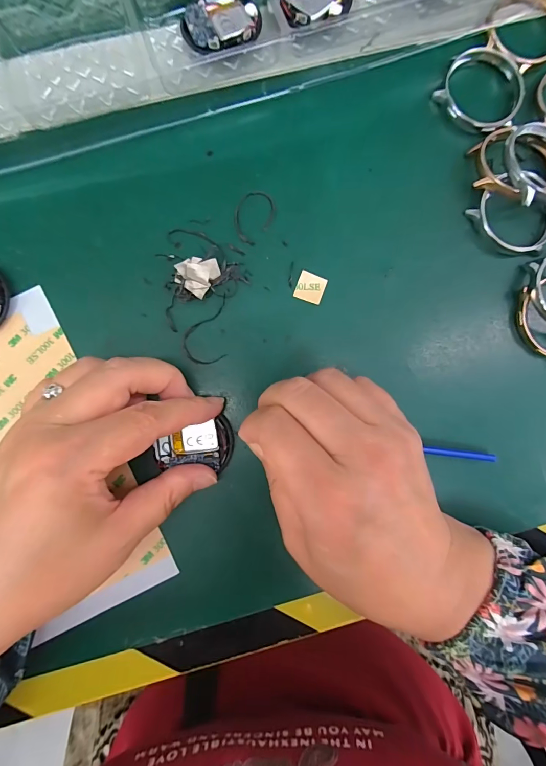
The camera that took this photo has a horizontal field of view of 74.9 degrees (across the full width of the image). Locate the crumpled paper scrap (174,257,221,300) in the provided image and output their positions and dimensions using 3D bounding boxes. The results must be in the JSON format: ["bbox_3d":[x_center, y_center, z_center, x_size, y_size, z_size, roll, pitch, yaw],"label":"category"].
[{"bbox_3d":[-0.039,-0.058,0.186,0.019,0.004,0.023,37,70,-20],"label":"crumpled paper scrap"}]

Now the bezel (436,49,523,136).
[{"bbox_3d":[0.119,-0.168,0.204,0.046,0.009,0.043,21,87,-2],"label":"bezel"}]

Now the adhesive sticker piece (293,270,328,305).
[{"bbox_3d":[0.021,-0.053,0.199,0.015,0.004,0.016,20,86,0],"label":"adhesive sticker piece"}]

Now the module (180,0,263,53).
[{"bbox_3d":[-0.028,-0.195,0.191,0.042,0.004,0.036,-16,79,-1],"label":"module"}]

